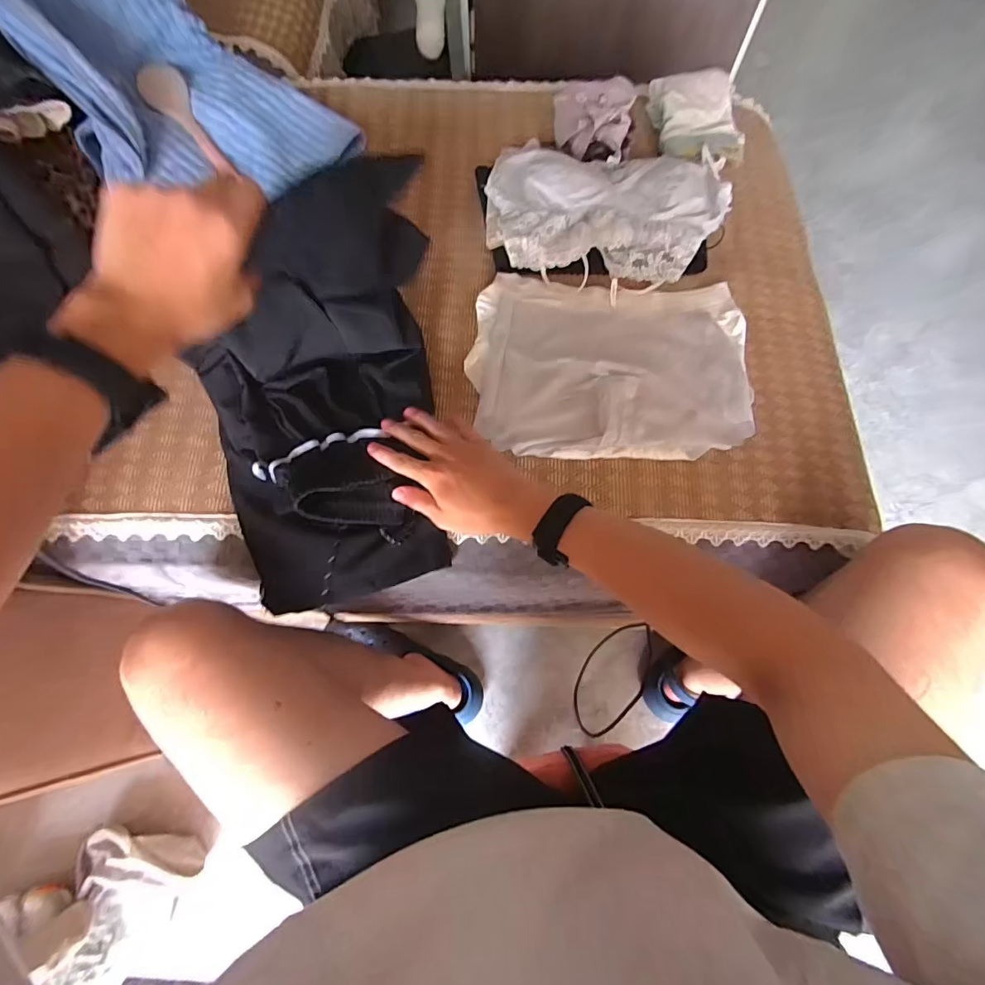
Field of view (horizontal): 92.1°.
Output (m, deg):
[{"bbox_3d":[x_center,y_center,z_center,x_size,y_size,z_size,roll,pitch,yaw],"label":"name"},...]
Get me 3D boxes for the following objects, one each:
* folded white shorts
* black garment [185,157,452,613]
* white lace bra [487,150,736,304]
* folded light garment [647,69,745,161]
[{"bbox_3d":[0.145,-0.158,0.584,0.331,0.038,0.246,4,69,1],"label":"folded white shorts"},{"bbox_3d":[-0.163,-0.070,0.445,0.257,0.251,0.283,-15,70,-7],"label":"black garment"},{"bbox_3d":[0.147,-0.361,0.623,0.302,0.072,0.182,-4,69,-2],"label":"white lace bra"},{"bbox_3d":[0.307,-0.556,0.702,0.115,0.051,0.118,-12,70,-5],"label":"folded light garment"}]

